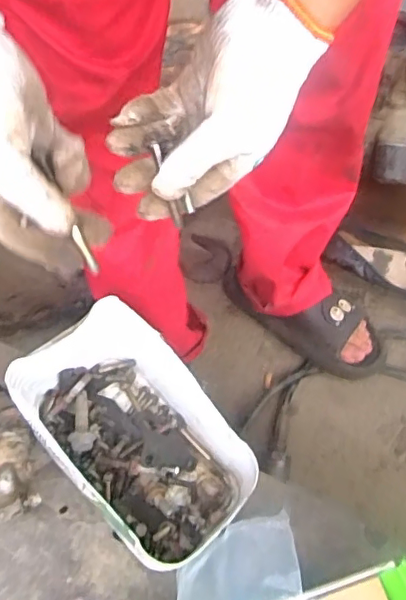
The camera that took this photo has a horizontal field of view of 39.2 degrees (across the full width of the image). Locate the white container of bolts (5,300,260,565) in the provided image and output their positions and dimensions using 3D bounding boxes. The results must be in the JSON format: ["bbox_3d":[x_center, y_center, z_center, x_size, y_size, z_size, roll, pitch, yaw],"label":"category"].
[{"bbox_3d":[-0.060,0.115,0.494,0.118,0.110,0.196,-37,66,-22],"label":"white container of bolts"}]

